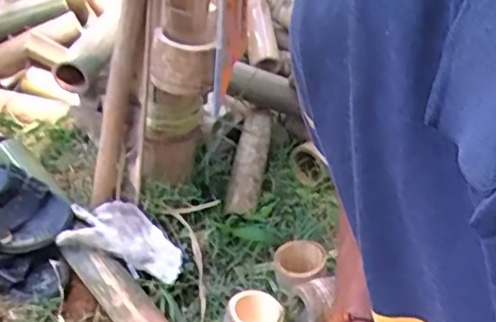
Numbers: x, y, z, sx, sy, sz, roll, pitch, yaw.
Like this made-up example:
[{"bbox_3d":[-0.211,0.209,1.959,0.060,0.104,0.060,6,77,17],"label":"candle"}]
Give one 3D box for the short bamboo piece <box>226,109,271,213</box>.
[{"bbox_3d":[0.003,0.000,1.130,0.051,0.039,0.267,6,45,9],"label":"short bamboo piece"}]

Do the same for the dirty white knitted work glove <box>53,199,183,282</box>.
[{"bbox_3d":[-0.179,0.112,0.888,0.163,0.072,0.101,2,32,1],"label":"dirty white knitted work glove"}]

